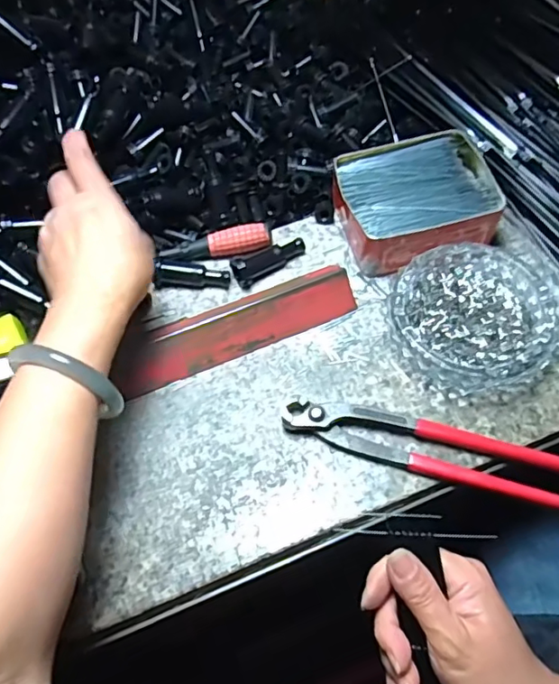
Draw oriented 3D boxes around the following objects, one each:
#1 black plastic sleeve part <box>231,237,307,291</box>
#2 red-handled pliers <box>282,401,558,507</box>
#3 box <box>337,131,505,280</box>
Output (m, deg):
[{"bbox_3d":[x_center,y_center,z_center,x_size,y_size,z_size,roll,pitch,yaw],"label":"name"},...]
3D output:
[{"bbox_3d":[-0.009,-0.072,0.468,0.067,0.021,0.019,-31,64,-14],"label":"black plastic sleeve part"},{"bbox_3d":[0.100,0.072,0.384,0.190,0.017,0.041,15,62,11],"label":"red-handled pliers"},{"bbox_3d":[0.114,-0.119,0.475,0.129,0.046,0.109,-15,61,-6],"label":"box"}]

